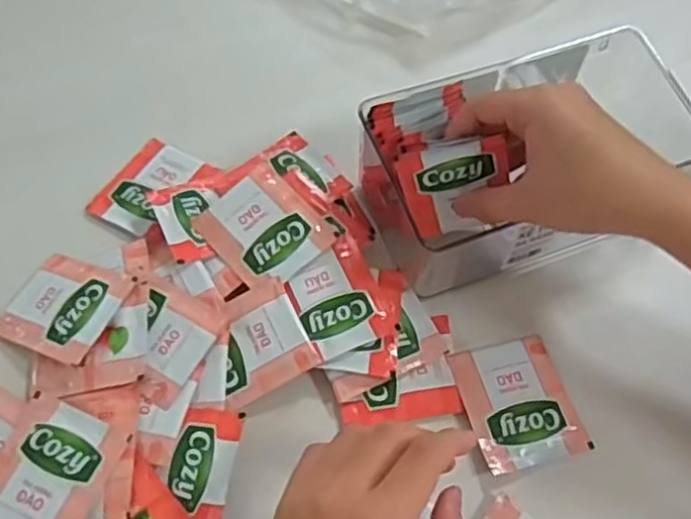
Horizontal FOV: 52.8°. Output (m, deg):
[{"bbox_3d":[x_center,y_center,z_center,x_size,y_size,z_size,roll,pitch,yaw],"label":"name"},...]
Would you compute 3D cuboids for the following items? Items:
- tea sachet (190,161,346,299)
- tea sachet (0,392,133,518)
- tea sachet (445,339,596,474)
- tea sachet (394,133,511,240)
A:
[{"bbox_3d":[-0.051,-0.021,0.452,0.069,0.008,0.075,-39,73,-13],"label":"tea sachet"},{"bbox_3d":[-0.162,0.118,0.380,0.066,0.009,0.075,20,61,9],"label":"tea sachet"},{"bbox_3d":[0.104,0.083,0.415,0.065,0.007,0.075,-13,61,-10],"label":"tea sachet"},{"bbox_3d":[0.070,-0.042,0.431,0.064,0.069,0.006,-13,48,10],"label":"tea sachet"}]

